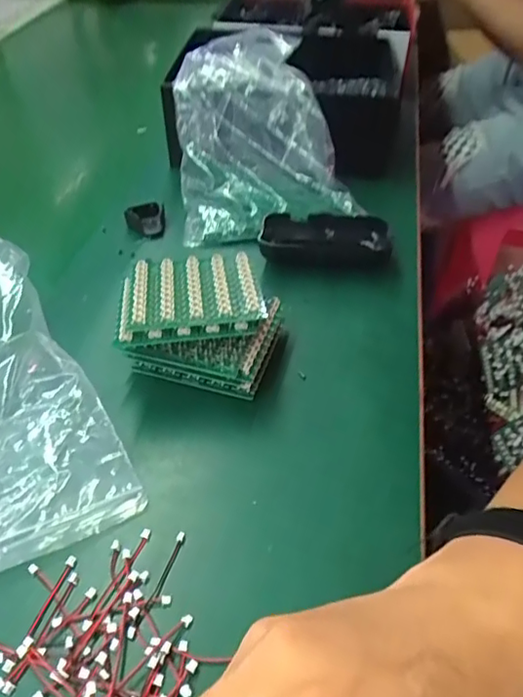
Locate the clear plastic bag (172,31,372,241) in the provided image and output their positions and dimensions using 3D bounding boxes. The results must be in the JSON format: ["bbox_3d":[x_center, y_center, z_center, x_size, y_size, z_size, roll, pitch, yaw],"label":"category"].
[{"bbox_3d":[-0.002,-0.210,0.541,0.161,0.110,0.189,-7,46,-4],"label":"clear plastic bag"}]

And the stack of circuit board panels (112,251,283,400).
[{"bbox_3d":[-0.041,-0.020,0.392,0.106,0.056,0.096,0,46,2],"label":"stack of circuit board panels"}]

